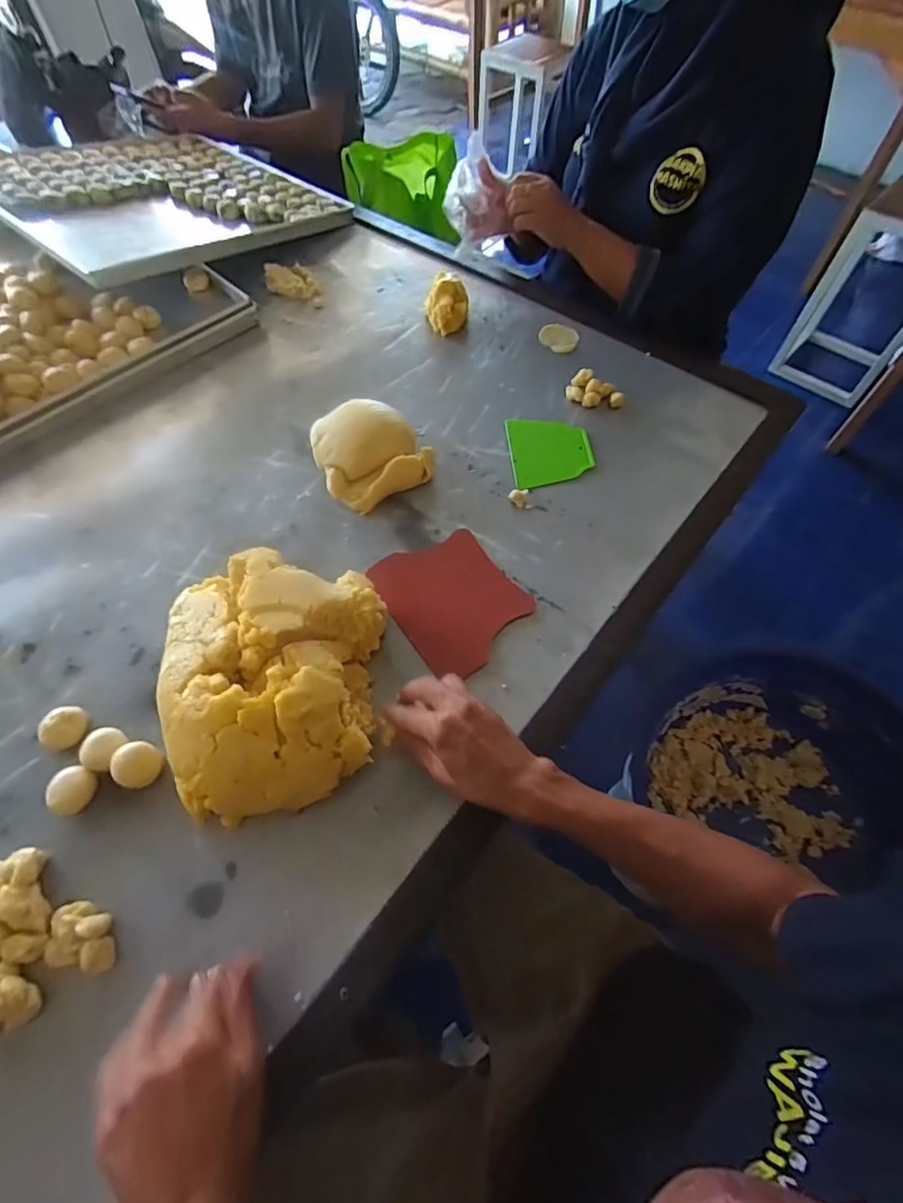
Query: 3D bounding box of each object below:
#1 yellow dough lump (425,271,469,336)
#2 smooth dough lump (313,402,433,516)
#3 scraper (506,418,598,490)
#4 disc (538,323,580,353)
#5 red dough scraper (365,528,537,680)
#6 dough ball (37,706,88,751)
[{"bbox_3d":[-0.006,-0.466,0.808,0.063,0.062,0.079,-6,60,-2],"label":"yellow dough lump"},{"bbox_3d":[-0.108,-0.190,0.652,0.129,0.057,0.148,-33,65,-17],"label":"smooth dough lump"},{"bbox_3d":[0.130,-0.201,0.681,0.102,0.008,0.111,-5,60,-2],"label":"scraper"},{"bbox_3d":[0.166,-0.409,0.801,0.060,0.008,0.072,12,61,7],"label":"disc"},{"bbox_3d":[0.001,-0.008,0.569,0.131,0.010,0.162,-32,65,-16],"label":"red dough scraper"},{"bbox_3d":[-0.370,0.122,0.496,0.038,0.024,0.040,0,60,1],"label":"dough ball"}]

